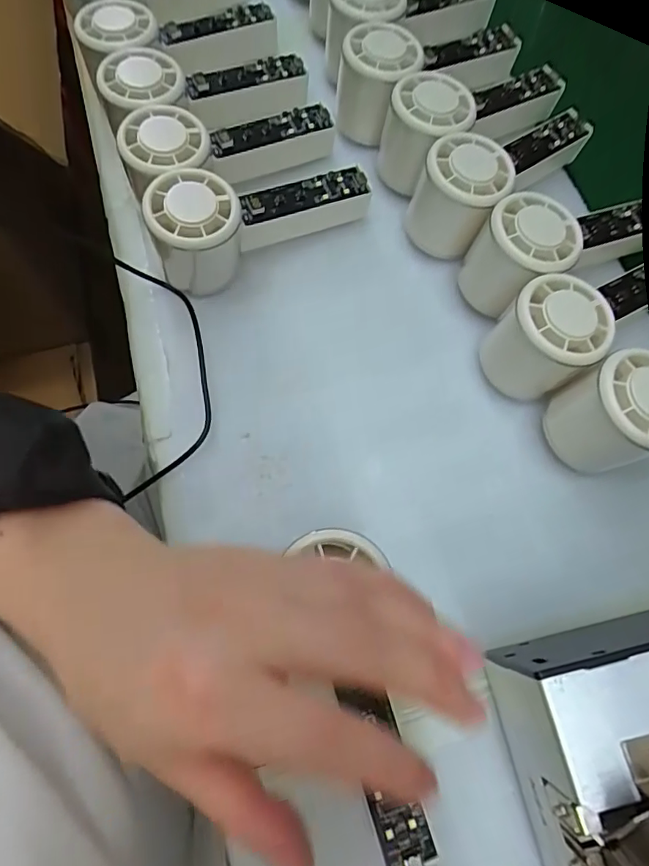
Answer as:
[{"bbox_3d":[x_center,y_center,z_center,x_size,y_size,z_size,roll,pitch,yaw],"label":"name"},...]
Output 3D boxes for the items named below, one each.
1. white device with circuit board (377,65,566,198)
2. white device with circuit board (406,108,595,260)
[{"bbox_3d":[0.112,-0.222,0.379,0.150,0.062,0.054,-21,71,-21],"label":"white device with circuit board"},{"bbox_3d":[0.123,-0.185,0.356,0.151,0.058,0.055,-43,75,-14],"label":"white device with circuit board"}]

